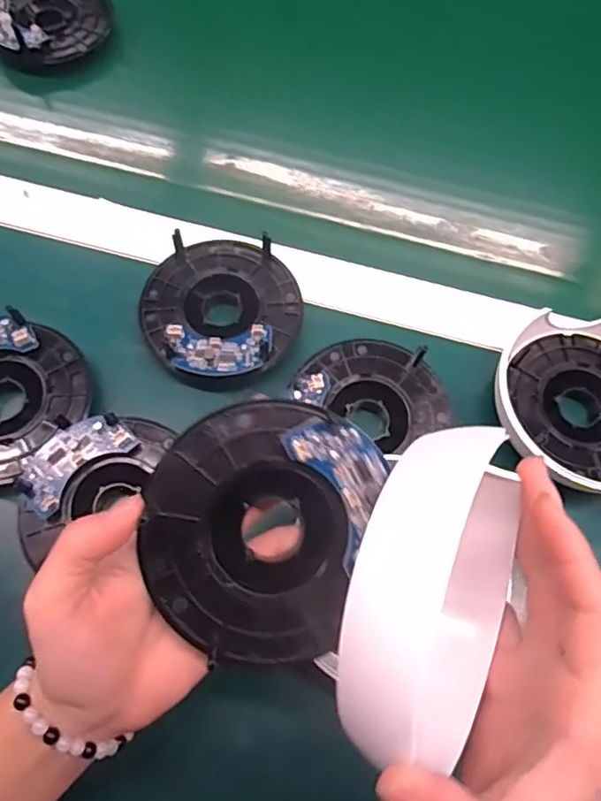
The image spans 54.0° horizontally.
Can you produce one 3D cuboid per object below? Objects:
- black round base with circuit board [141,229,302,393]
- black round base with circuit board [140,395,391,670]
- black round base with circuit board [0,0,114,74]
[{"bbox_3d":[-0.050,-0.057,0.384,0.098,0.034,0.105,1,68,-3],"label":"black round base with circuit board"},{"bbox_3d":[-0.017,0.050,0.239,0.084,0.028,0.099,16,86,2],"label":"black round base with circuit board"},{"bbox_3d":[-0.209,-0.320,0.486,0.097,0.030,0.100,-19,70,-10],"label":"black round base with circuit board"}]

